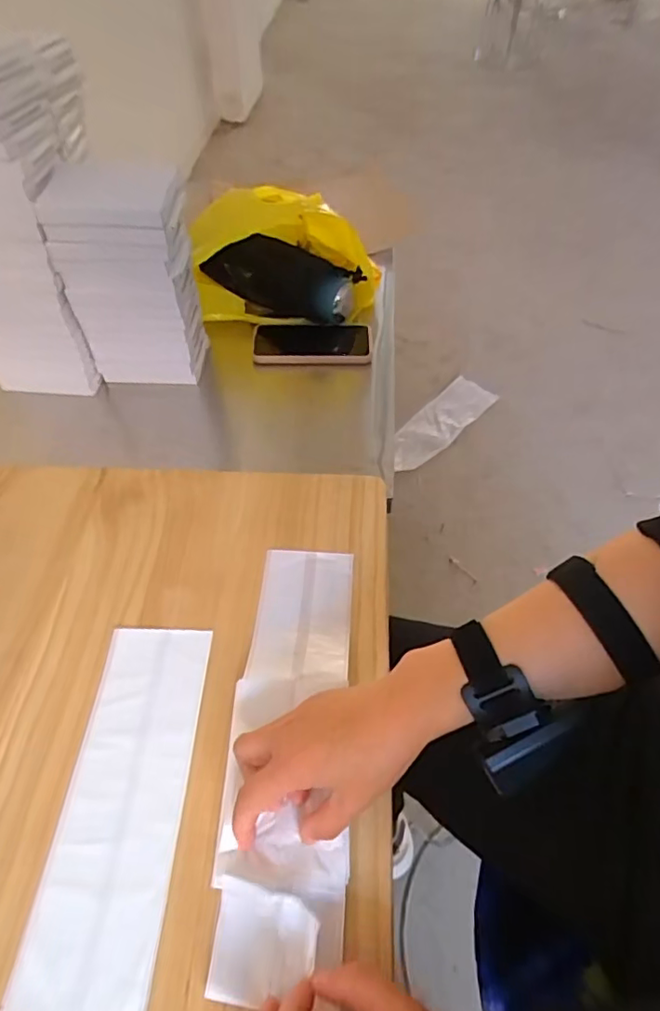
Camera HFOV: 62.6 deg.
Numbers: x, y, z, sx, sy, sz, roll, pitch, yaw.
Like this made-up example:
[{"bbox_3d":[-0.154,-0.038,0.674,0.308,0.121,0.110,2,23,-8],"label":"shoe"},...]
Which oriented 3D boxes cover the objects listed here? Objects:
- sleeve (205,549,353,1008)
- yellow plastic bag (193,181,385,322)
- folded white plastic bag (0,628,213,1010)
[{"bbox_3d":[-0.028,0.154,0.393,0.083,0.026,0.300,2,50,3],"label":"sleeve"},{"bbox_3d":[-0.063,-0.355,0.760,0.254,0.165,0.112,0,53,1],"label":"yellow plastic bag"},{"bbox_3d":[-0.140,0.201,0.371,0.081,0.008,0.245,1,50,2],"label":"folded white plastic bag"}]

